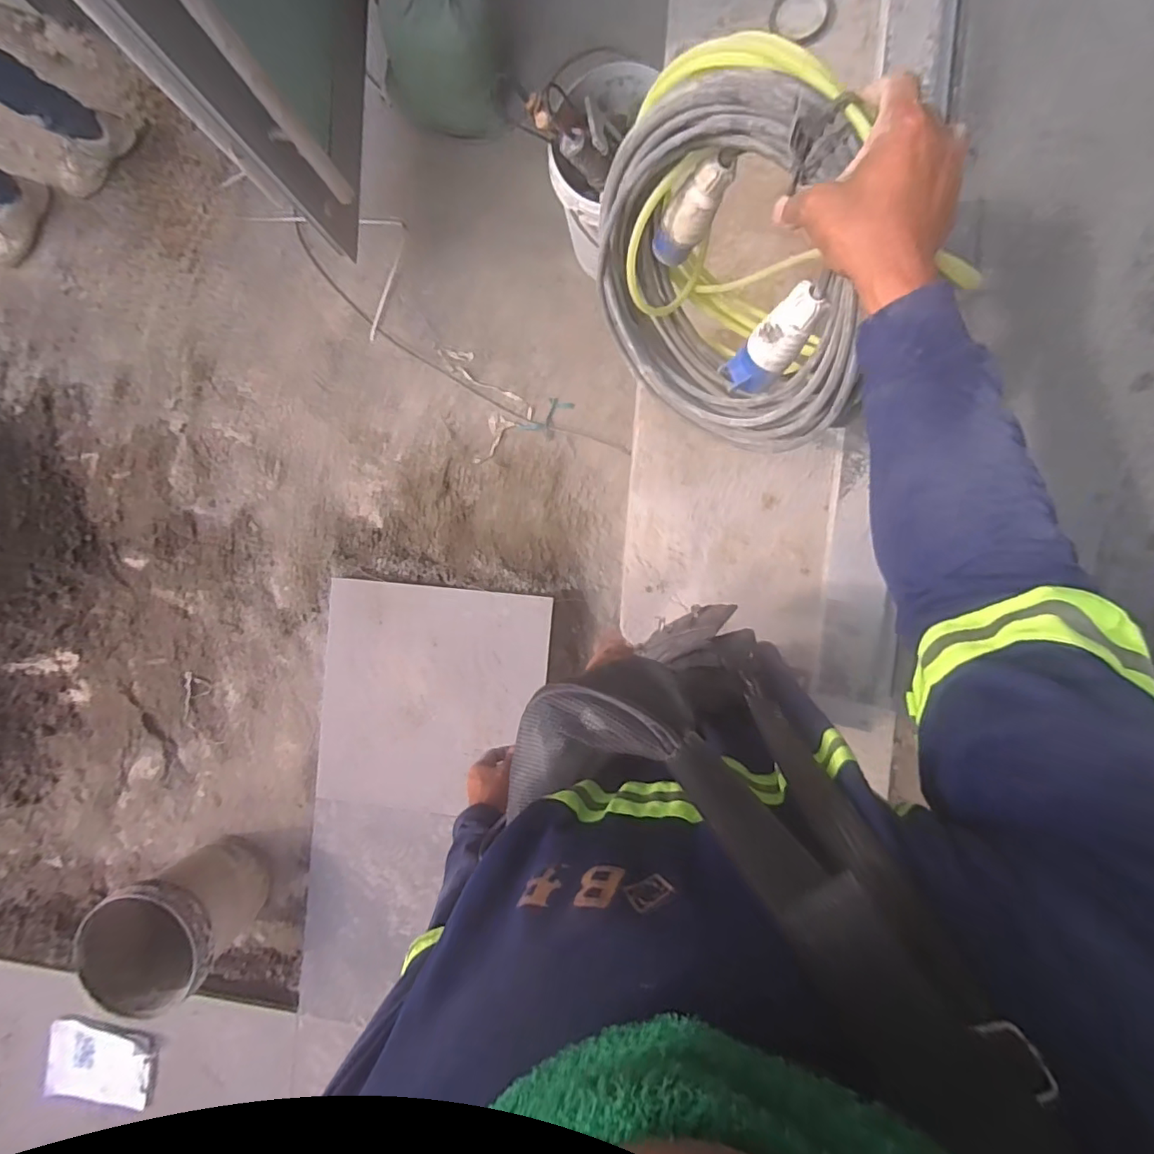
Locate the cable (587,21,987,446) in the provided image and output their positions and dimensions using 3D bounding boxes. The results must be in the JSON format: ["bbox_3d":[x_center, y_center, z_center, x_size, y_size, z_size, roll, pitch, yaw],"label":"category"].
[{"bbox_3d":[0.169,-0.311,0.563,0.146,0.357,0.303,-40,62,-18],"label":"cable"}]

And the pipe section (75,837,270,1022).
[{"bbox_3d":[-1.045,0.903,1.436,0.361,0.306,0.293,-36,89,6],"label":"pipe section"}]

